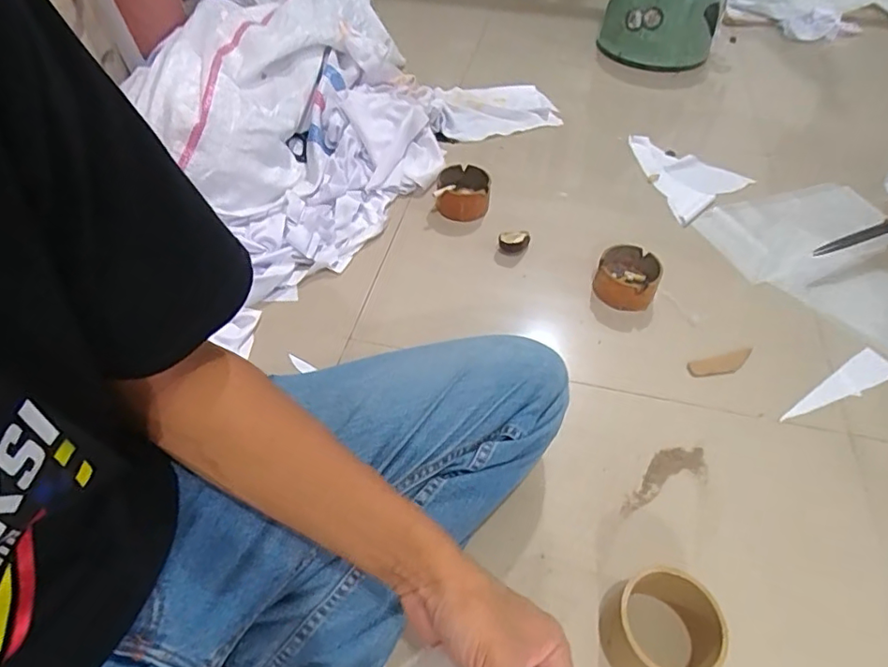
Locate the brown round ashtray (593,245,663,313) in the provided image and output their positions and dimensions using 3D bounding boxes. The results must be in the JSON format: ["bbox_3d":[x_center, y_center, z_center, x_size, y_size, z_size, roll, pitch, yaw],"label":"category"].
[{"bbox_3d":[0.250,-0.077,0.764,0.081,0.042,0.083,20,51,13],"label":"brown round ashtray"}]

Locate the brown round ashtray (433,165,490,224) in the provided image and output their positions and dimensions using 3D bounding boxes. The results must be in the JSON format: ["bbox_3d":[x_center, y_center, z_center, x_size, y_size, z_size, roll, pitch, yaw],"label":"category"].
[{"bbox_3d":[0.029,-0.219,0.878,0.084,0.050,0.081,2,49,-2],"label":"brown round ashtray"}]

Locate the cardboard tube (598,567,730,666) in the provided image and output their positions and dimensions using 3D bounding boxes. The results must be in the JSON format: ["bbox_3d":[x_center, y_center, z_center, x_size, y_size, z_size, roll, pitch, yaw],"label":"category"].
[{"bbox_3d":[0.180,0.246,0.463,0.085,0.063,0.080,2,49,-2],"label":"cardboard tube"}]

